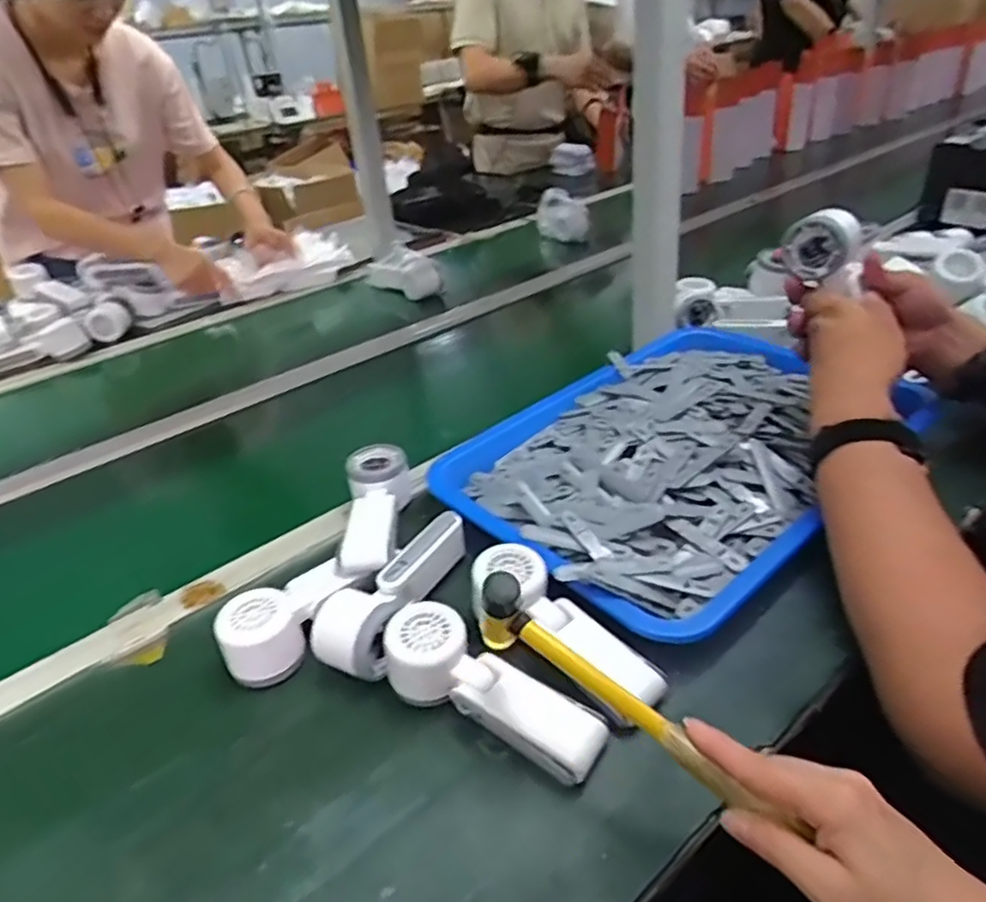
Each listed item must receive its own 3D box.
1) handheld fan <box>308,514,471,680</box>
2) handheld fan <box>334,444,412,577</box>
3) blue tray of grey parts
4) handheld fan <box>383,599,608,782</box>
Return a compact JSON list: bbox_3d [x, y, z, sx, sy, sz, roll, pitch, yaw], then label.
[{"bbox_3d":[-0.084,0.110,0.563,0.063,0.045,0.162,7,35,21],"label":"handheld fan"},{"bbox_3d":[-0.107,0.057,0.637,0.058,0.046,0.163,-8,32,-3],"label":"handheld fan"},{"bbox_3d":[0.193,-0.012,0.708,0.474,0.049,0.340,-31,40,-33],"label":"blue tray of grey parts"},{"bbox_3d":[-0.004,0.160,0.468,0.161,0.044,0.056,19,40,34],"label":"handheld fan"}]

